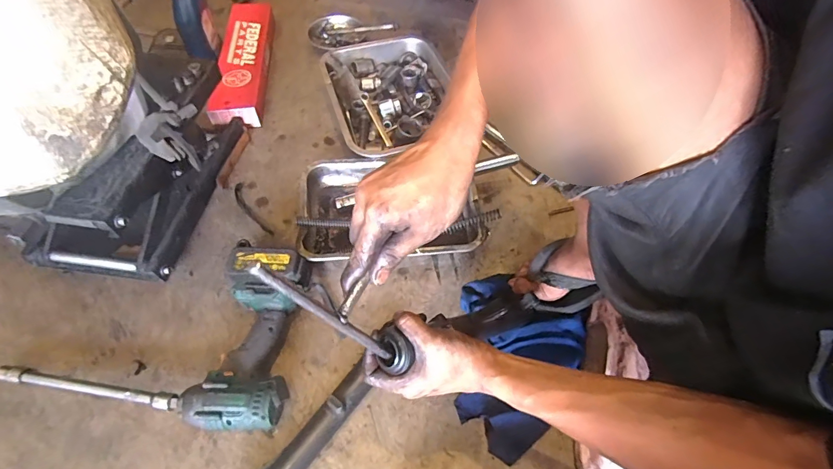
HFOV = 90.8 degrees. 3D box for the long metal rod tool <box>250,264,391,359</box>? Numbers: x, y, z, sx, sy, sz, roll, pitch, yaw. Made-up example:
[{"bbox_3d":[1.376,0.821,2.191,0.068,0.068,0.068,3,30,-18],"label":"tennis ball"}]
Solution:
[{"bbox_3d":[-0.065,0.068,0.325,0.008,0.182,0.008,-18,52,16],"label":"long metal rod tool"}]

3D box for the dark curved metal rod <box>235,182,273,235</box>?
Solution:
[{"bbox_3d":[-0.315,-0.051,0.773,0.027,0.017,0.160,-31,62,-20],"label":"dark curved metal rod"}]

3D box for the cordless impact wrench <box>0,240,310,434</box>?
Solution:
[{"bbox_3d":[-0.367,0.131,0.608,0.429,0.082,0.272,3,56,1],"label":"cordless impact wrench"}]

